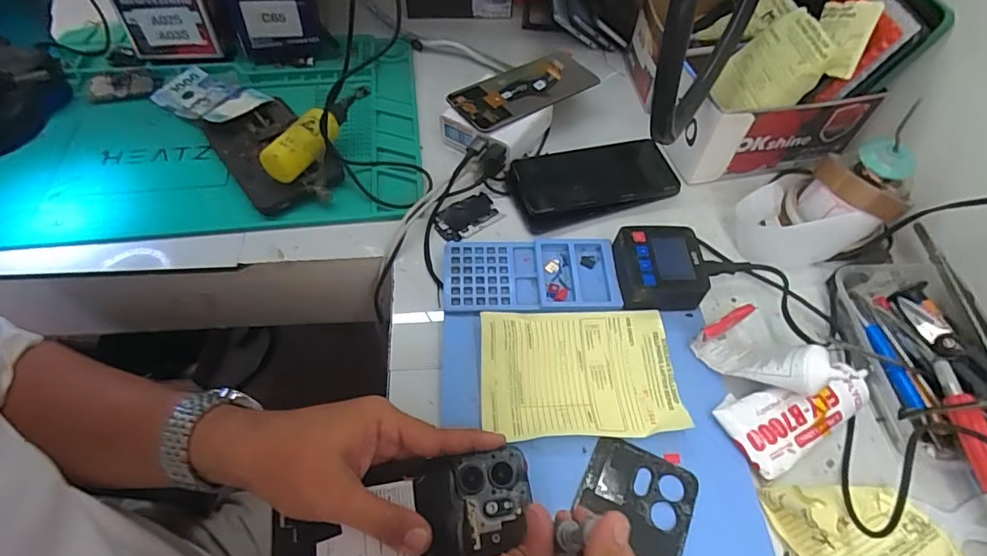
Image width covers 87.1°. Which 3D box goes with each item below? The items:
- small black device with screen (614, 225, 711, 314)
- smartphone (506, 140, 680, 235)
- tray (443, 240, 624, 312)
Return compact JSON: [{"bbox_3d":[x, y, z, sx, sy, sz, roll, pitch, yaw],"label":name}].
[{"bbox_3d":[0.141,-0.010,0.447,0.073,0.029,0.076,0,56,-3],"label":"small black device with screen"},{"bbox_3d":[0.102,-0.100,0.519,0.167,0.017,0.081,-15,58,-13],"label":"smartphone"},{"bbox_3d":[0.033,-0.003,0.449,0.149,0.009,0.071,0,56,-3],"label":"tray"}]

